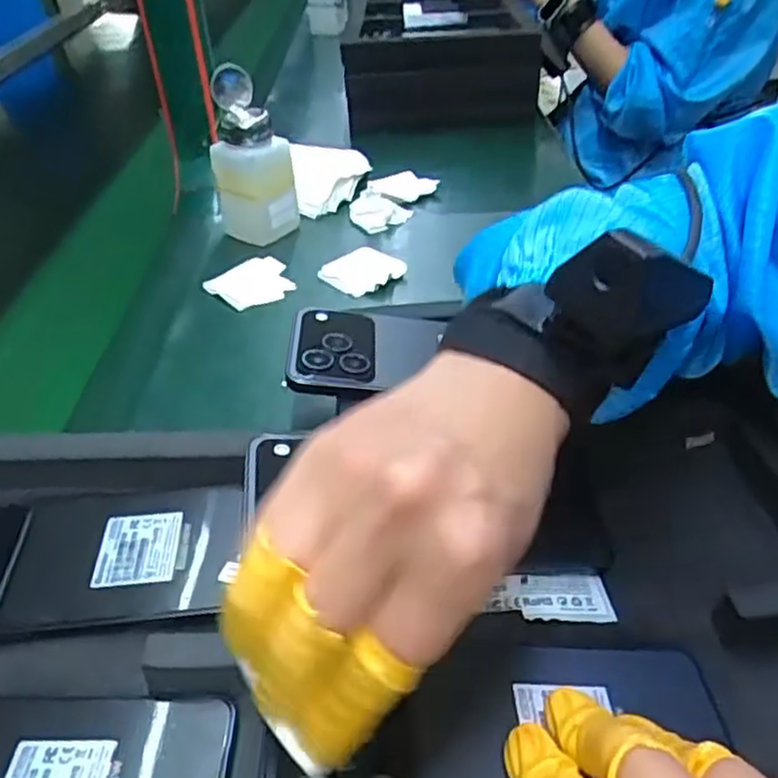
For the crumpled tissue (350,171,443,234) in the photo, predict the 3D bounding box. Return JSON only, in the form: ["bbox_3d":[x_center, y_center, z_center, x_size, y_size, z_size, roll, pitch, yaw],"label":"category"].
[{"bbox_3d":[0.002,-0.180,0.664,0.058,0.021,0.104,12,40,19],"label":"crumpled tissue"}]

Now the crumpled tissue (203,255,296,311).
[{"bbox_3d":[-0.105,-0.086,0.562,0.064,0.010,0.052,-32,46,-32],"label":"crumpled tissue"}]

